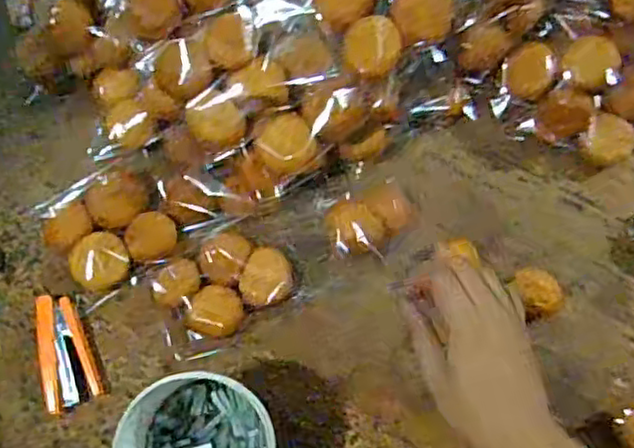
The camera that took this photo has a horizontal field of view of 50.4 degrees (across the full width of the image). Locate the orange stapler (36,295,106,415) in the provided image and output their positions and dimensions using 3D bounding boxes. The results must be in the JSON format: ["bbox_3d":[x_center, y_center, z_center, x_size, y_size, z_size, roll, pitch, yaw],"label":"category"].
[{"bbox_3d":[-0.221,0.110,0.581,0.044,0.014,0.094,-21,78,-6],"label":"orange stapler"}]

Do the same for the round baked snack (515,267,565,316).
[{"bbox_3d":[0.208,0.061,0.628,0.035,0.010,0.045,-20,78,-6],"label":"round baked snack"}]

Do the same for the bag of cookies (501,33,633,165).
[{"bbox_3d":[0.245,-0.123,0.637,0.141,0.026,0.103,18,110,1],"label":"bag of cookies"}]

